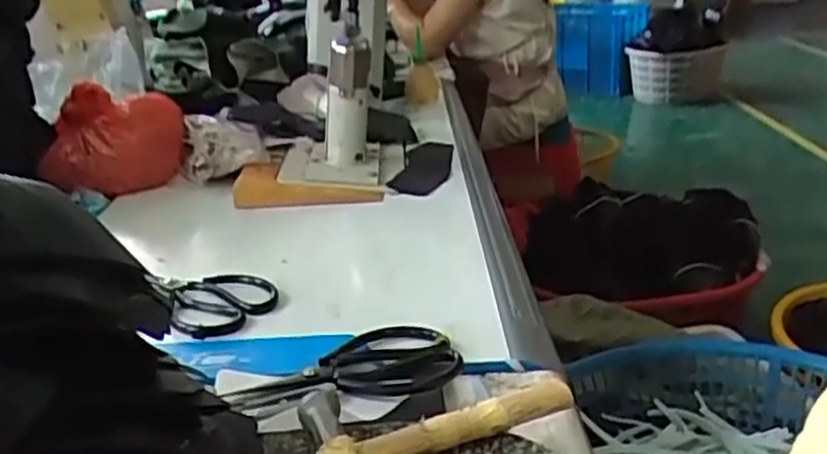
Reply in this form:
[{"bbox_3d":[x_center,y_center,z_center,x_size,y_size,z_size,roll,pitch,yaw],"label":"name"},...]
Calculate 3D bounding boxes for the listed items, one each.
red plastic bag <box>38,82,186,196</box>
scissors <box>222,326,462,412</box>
[{"bbox_3d":[-0.438,-0.132,1.104,0.198,0.121,0.211,-11,24,-21],"label":"red plastic bag"},{"bbox_3d":[-0.055,0.111,0.619,0.179,0.014,0.090,-3,22,-4],"label":"scissors"}]

